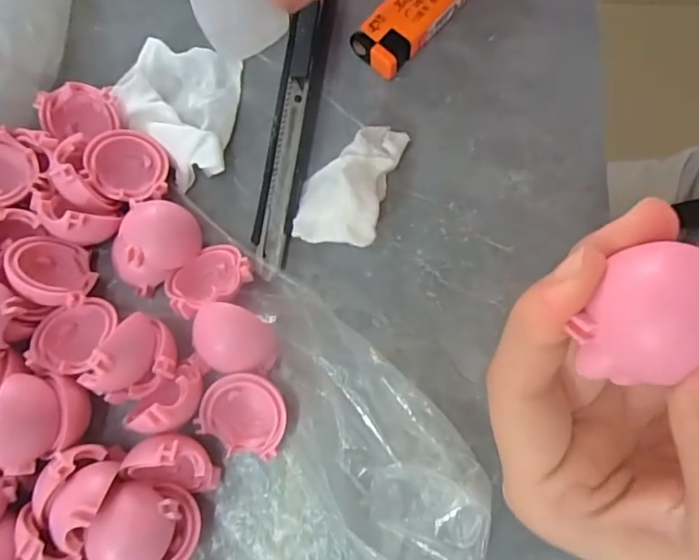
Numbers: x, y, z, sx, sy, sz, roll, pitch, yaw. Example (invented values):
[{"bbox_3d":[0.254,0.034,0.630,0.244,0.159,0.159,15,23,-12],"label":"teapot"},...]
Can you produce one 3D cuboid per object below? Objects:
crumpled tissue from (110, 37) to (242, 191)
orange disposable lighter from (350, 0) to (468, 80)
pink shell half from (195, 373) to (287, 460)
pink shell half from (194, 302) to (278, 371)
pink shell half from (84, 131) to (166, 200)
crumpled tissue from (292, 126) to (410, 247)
[{"bbox_3d":[-0.071,-0.070,0.214,0.046,0.013,0.059,3,77,3],"label":"crumpled tissue"},{"bbox_3d":[0.035,-0.118,0.219,0.024,0.016,0.078,43,81,7],"label":"orange disposable lighter"},{"bbox_3d":[-0.037,0.047,0.187,0.029,0.014,0.026,15,78,6],"label":"pink shell half"},{"bbox_3d":[-0.040,0.022,0.186,0.029,0.016,0.021,22,79,7],"label":"pink shell half"},{"bbox_3d":[-0.087,-0.044,0.208,0.029,0.015,0.029,-1,82,-22],"label":"pink shell half"},{"bbox_3d":[0.000,-0.038,0.202,0.032,0.017,0.054,17,78,6],"label":"crumpled tissue"}]

